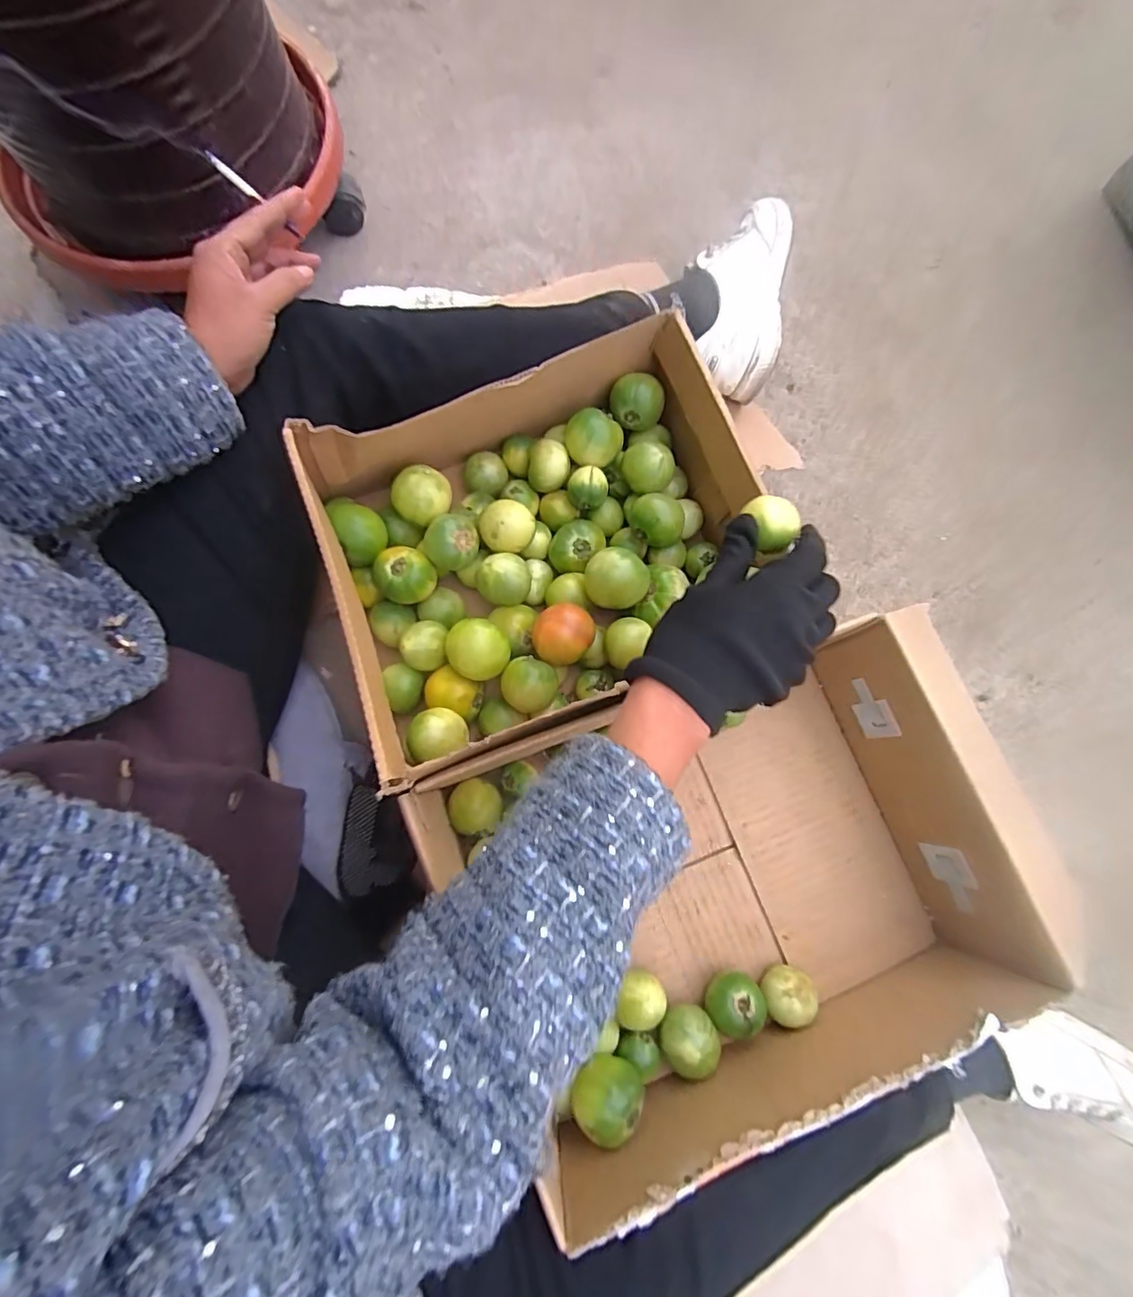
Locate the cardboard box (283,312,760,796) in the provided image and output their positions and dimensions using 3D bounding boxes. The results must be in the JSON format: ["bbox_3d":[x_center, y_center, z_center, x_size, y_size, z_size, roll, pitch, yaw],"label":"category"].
[{"bbox_3d":[-0.012,-0.077,0.431,0.308,0.105,0.256,-20,80,-4],"label":"cardboard box"}]

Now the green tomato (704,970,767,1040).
[{"bbox_3d":[0.127,0.267,0.418,0.042,0.035,0.039,38,81,7],"label":"green tomato"}]

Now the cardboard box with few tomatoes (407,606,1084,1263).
[{"bbox_3d":[0.122,0.164,0.409,0.350,0.122,0.268,-21,80,-4],"label":"cardboard box with few tomatoes"}]

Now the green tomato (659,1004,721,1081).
[{"bbox_3d":[0.091,0.288,0.410,0.042,0.039,0.042,0,79,0],"label":"green tomato"}]

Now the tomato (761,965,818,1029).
[{"bbox_3d":[0.168,0.263,0.423,0.035,0.031,0.038,44,82,8],"label":"tomato"}]

